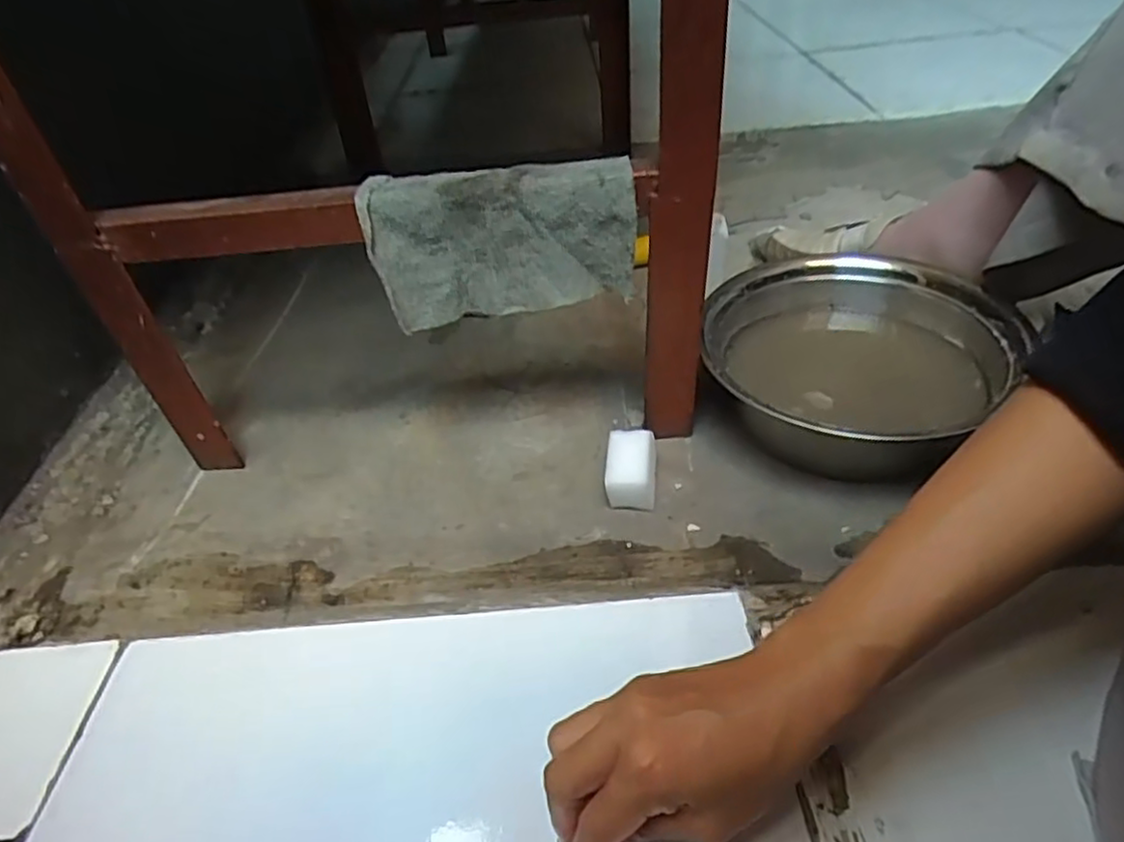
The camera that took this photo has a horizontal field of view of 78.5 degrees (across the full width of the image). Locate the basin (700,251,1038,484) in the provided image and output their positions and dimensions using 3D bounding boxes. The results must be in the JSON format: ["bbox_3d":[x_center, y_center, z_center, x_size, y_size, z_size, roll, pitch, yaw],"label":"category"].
[{"bbox_3d":[0.216,-0.042,0.537,0.206,0.085,0.224,-3,41,3],"label":"basin"}]

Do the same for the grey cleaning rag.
[{"bbox_3d":[-0.037,-0.114,0.444,0.164,0.088,0.032,-5,41,1],"label":"grey cleaning rag"}]

